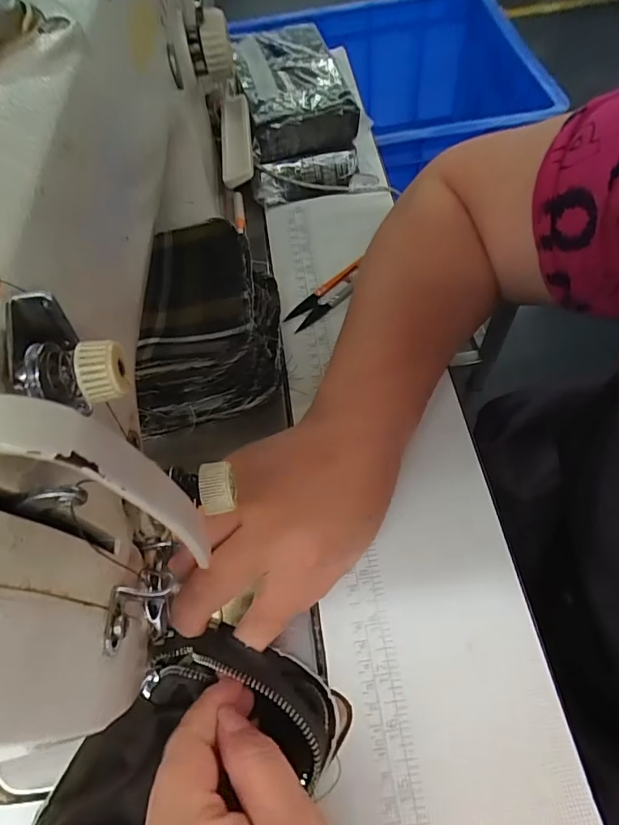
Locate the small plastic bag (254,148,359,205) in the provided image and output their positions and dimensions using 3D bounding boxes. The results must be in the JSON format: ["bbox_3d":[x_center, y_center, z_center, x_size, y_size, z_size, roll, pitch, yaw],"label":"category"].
[{"bbox_3d":[-0.002,-0.209,0.433,0.096,0.033,0.027,-17,61,-5],"label":"small plastic bag"}]

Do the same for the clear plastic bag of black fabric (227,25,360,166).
[{"bbox_3d":[-0.014,-0.286,0.429,0.092,0.050,0.131,-10,61,-2],"label":"clear plastic bag of black fabric"}]

